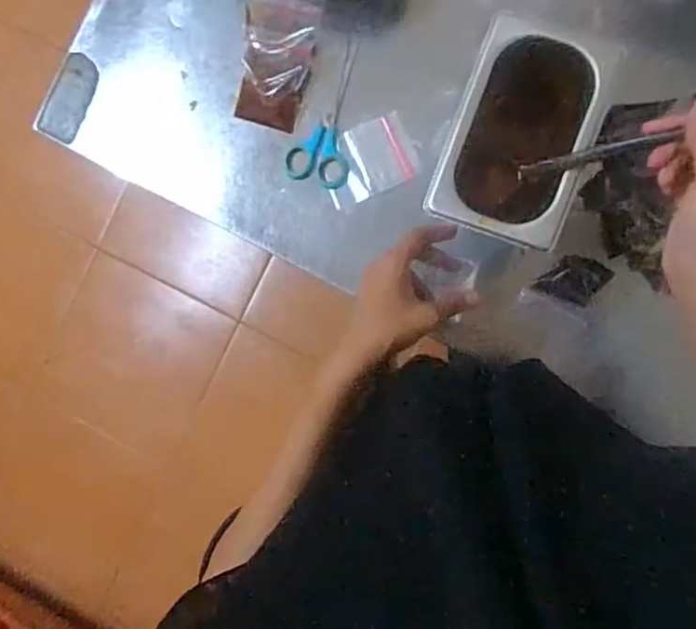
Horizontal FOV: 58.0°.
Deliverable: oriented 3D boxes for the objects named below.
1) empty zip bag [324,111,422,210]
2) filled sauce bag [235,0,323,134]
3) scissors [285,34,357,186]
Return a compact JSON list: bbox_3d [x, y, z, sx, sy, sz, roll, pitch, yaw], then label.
[{"bbox_3d":[0.021,-0.162,0.662,0.095,0.011,0.072,-23,91,3],"label":"empty zip bag"},{"bbox_3d":[-0.071,-0.282,0.646,0.080,0.037,0.169,7,92,7],"label":"filled sauce bag"},{"bbox_3d":[-0.027,-0.213,0.667,0.065,0.008,0.153,6,92,7],"label":"scissors"}]

